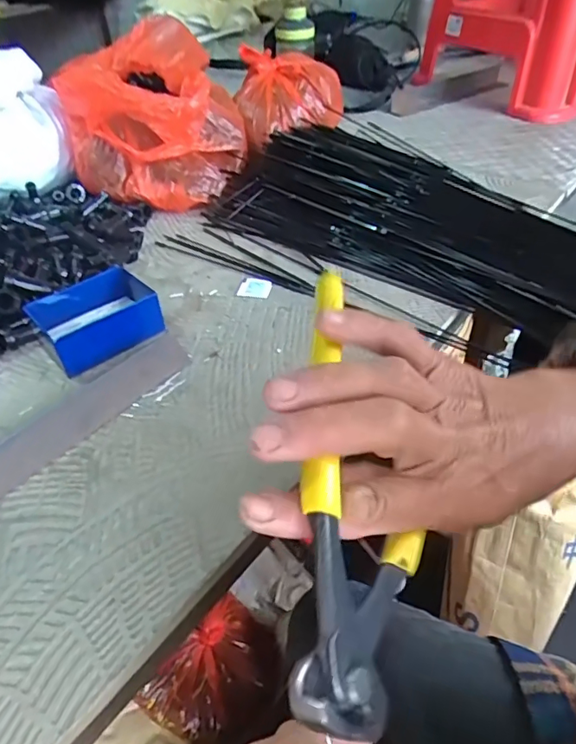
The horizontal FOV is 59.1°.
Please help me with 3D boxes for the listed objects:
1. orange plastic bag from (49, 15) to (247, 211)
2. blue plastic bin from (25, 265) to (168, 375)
[{"bbox_3d":[-0.199,-0.415,0.795,0.239,0.151,0.352,-6,44,-3],"label":"orange plastic bag"},{"bbox_3d":[-0.189,-0.056,0.507,0.105,0.041,0.080,-31,50,-26],"label":"blue plastic bin"}]

